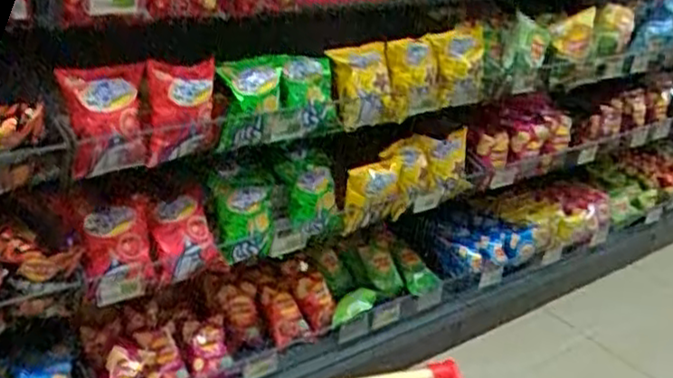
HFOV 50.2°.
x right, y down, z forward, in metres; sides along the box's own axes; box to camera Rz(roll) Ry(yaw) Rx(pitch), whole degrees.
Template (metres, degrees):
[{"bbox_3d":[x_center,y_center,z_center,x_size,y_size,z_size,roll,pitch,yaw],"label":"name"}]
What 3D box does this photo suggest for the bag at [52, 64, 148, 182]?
[{"bbox_3d":[-0.437,-0.129,1.363,0.148,0.200,0.043,-6,-5,-25],"label":"bag"}]

